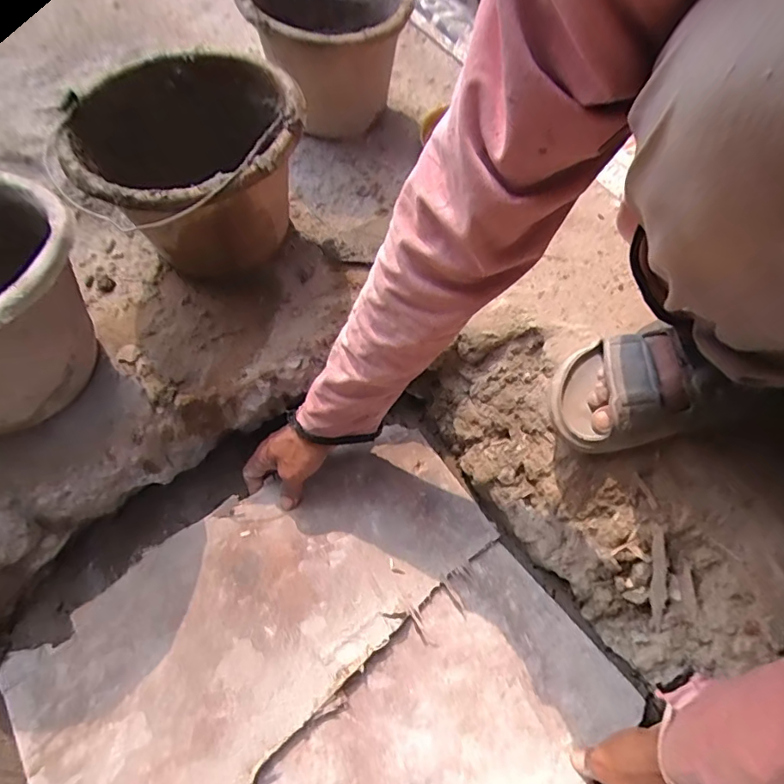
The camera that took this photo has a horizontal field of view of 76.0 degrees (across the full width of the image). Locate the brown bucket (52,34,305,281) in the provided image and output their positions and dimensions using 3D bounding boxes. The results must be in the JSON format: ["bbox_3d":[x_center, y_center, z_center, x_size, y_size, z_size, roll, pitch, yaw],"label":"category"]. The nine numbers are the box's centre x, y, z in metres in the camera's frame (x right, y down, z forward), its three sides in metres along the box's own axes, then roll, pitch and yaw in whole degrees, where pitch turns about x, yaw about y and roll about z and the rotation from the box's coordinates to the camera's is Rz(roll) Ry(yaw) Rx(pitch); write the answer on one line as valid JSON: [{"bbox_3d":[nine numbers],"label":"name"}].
[{"bbox_3d":[-0.209,-0.234,0.555,0.228,0.163,0.244,0,59,0],"label":"brown bucket"}]

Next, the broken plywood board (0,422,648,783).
[{"bbox_3d":[-0.078,0.284,0.488,0.497,0.041,0.443,-34,65,-19],"label":"broken plywood board"}]

